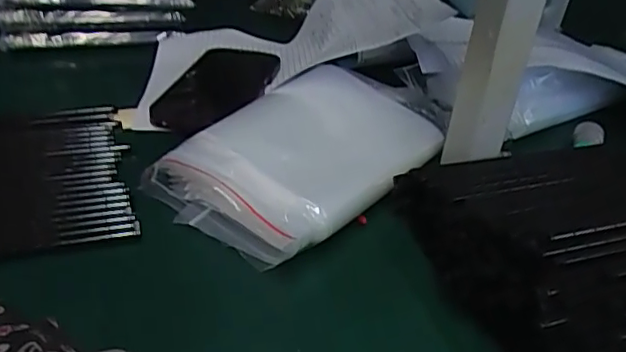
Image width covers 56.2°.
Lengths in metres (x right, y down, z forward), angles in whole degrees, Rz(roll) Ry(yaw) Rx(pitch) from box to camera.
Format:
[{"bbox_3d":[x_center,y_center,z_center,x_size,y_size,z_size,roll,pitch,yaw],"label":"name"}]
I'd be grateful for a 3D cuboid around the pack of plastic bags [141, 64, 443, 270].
[{"bbox_3d":[0.006,-0.024,0.453,0.134,0.044,0.239,26,39,29],"label":"pack of plastic bags"}]

